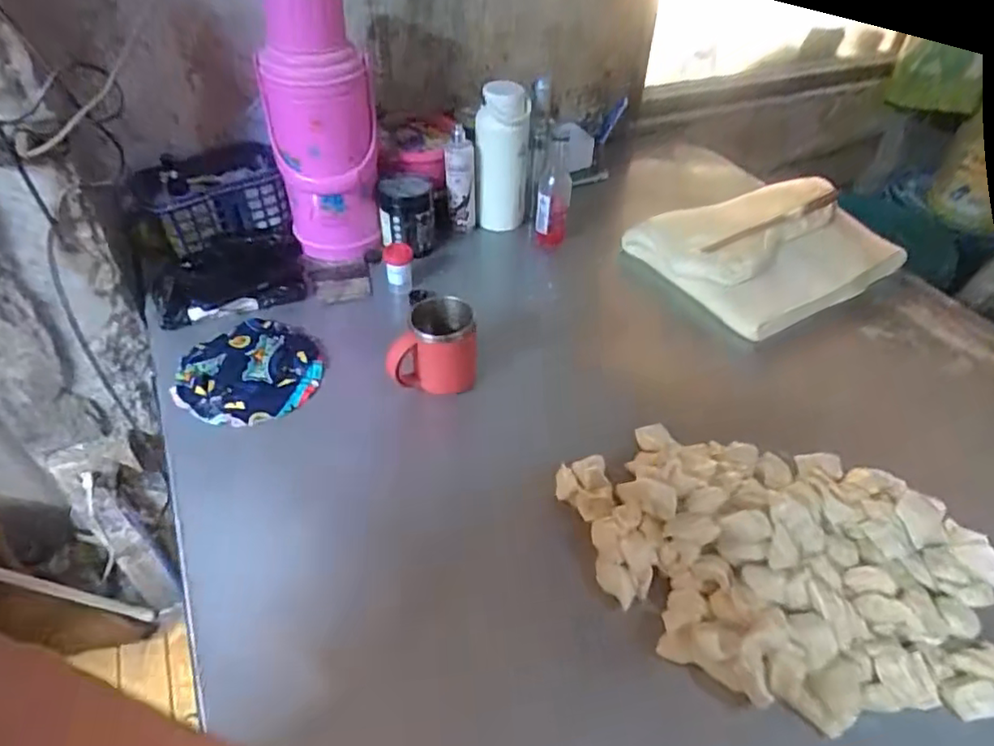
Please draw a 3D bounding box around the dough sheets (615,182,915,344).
[{"bbox_3d":[0.466,-0.211,1.041,0.420,0.094,0.295,-22,48,-23],"label":"dough sheets"}]

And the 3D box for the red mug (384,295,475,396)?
[{"bbox_3d":[-0.084,-0.033,0.766,0.111,0.096,0.072,-8,44,-10],"label":"red mug"}]

